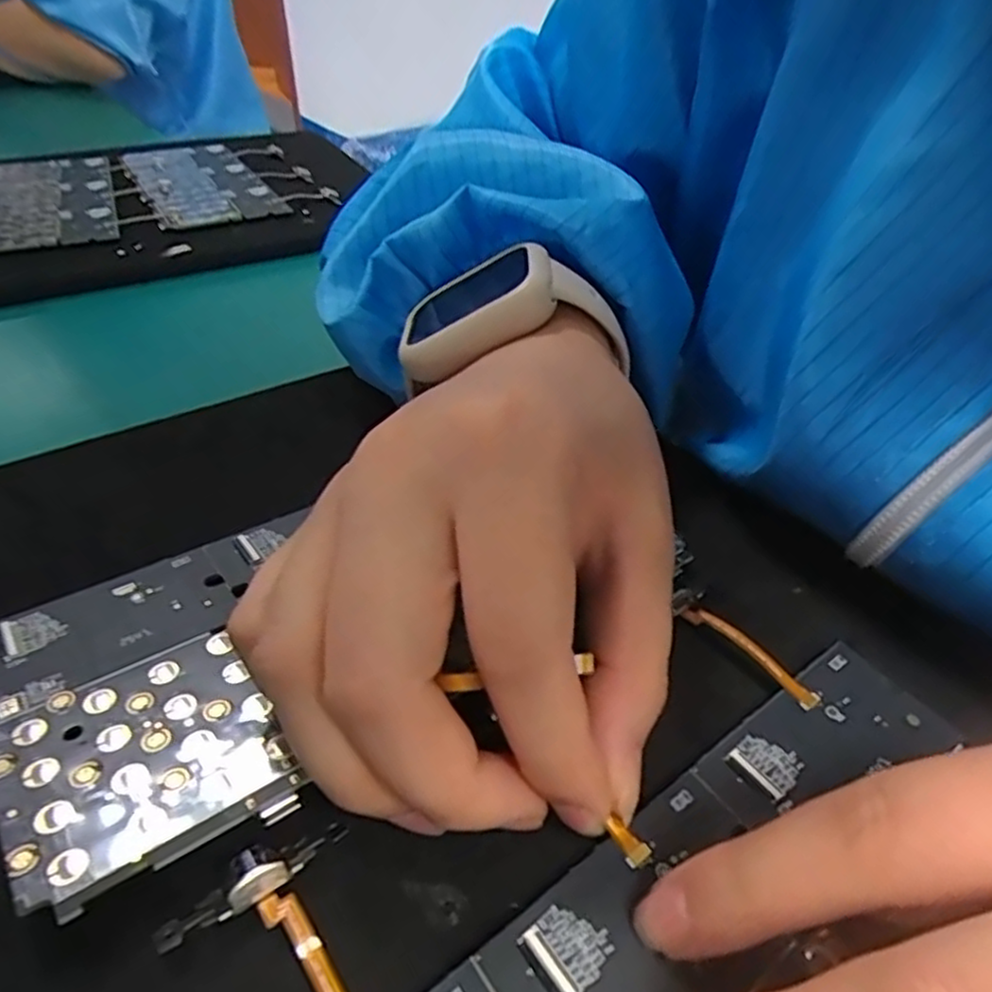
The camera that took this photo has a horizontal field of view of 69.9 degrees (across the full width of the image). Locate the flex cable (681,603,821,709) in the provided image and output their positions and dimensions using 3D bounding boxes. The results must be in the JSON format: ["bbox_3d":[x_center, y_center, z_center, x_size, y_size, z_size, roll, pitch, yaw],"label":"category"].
[{"bbox_3d":[0.060,0.037,0.169,0.005,0.004,0.035,-30,50,-32],"label":"flex cable"}]

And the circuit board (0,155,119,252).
[{"bbox_3d":[-0.297,-0.198,0.469,0.080,0.010,0.157,-15,43,-19],"label":"circuit board"}]

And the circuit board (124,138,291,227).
[{"bbox_3d":[-0.214,-0.228,0.509,0.078,0.007,0.171,-22,46,-25],"label":"circuit board"}]

